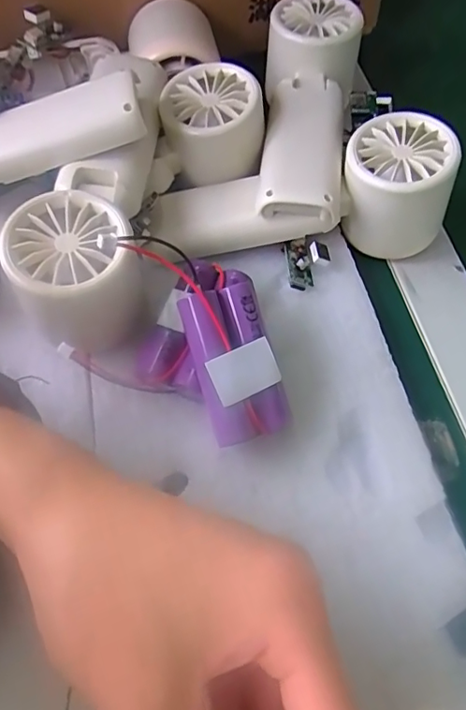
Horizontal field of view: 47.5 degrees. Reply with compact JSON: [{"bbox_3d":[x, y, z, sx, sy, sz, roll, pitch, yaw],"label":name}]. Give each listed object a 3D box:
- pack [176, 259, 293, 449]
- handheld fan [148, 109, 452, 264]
[{"bbox_3d":[-0.001,-0.002,0.231,0.034,0.018,0.077,-17,86,-8],"label":"pack"},{"bbox_3d":[0.034,-0.084,0.282,0.154,0.051,0.053,-6,62,-3],"label":"handheld fan"}]

